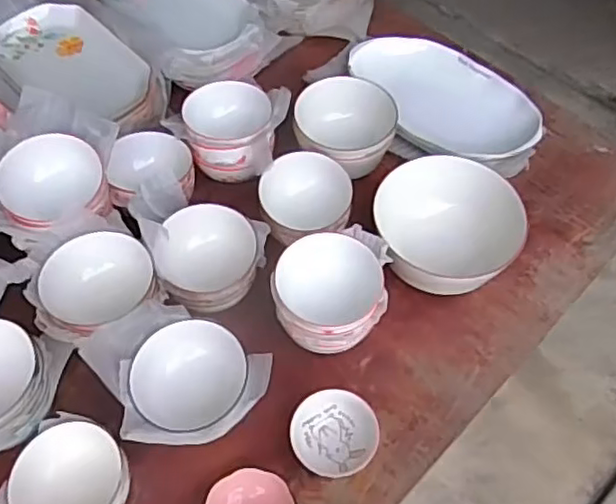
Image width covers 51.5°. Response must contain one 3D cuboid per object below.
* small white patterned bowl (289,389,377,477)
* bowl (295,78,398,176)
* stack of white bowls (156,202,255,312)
[{"bbox_3d":[0.028,0.204,0.731,0.094,0.042,0.097,1,56,-2],"label":"small white patterned bowl"},{"bbox_3d":[0.049,-0.177,0.917,0.145,0.073,0.131,14,56,7],"label":"bowl"},{"bbox_3d":[-0.120,0.012,0.792,0.109,0.077,0.123,0,56,-3],"label":"stack of white bowls"}]

